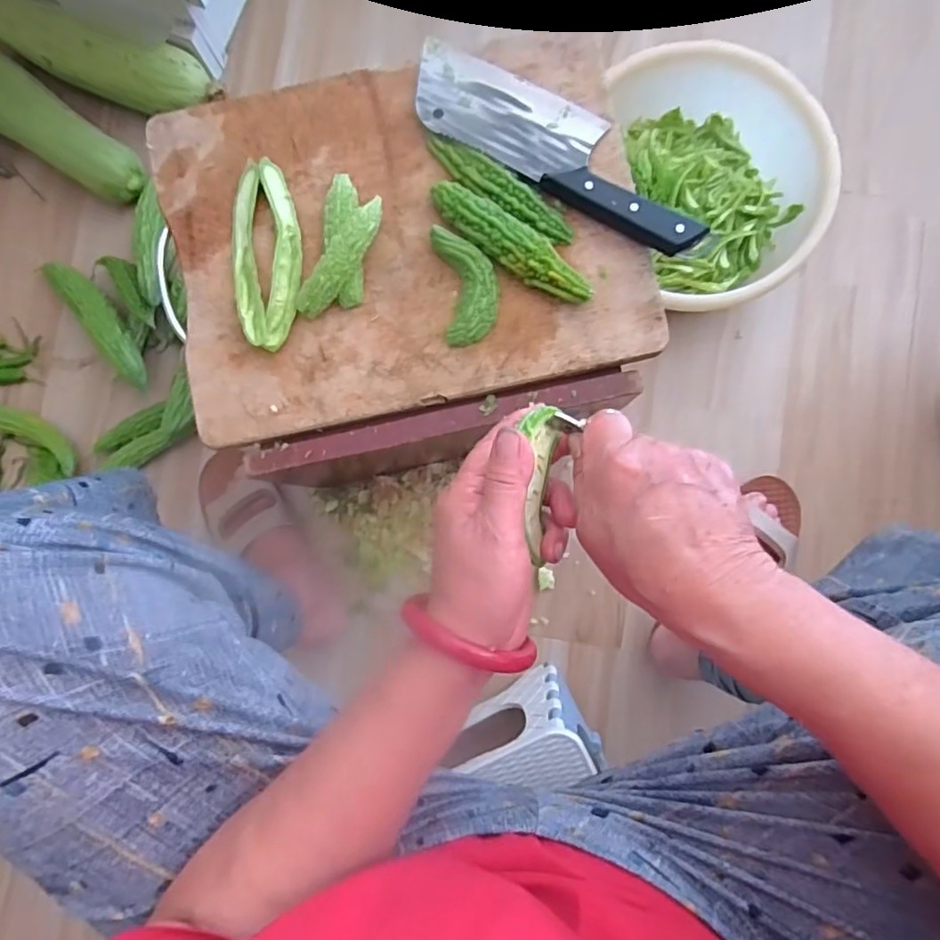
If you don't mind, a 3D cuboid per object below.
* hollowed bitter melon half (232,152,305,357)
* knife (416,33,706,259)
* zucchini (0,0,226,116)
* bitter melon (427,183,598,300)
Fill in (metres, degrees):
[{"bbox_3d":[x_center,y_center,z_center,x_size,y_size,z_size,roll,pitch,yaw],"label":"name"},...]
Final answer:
[{"bbox_3d":[-0.171,-0.180,0.484,0.056,0.016,0.157,-1,87,0],"label":"hollowed bitter melon half"},{"bbox_3d":[0.072,-0.269,0.479,0.273,0.023,0.078,32,87,2],"label":"knife"},{"bbox_3d":[-0.449,-0.501,0.703,0.286,0.076,0.069,17,87,1],"label":"zucchini"},{"bbox_3d":[0.032,-0.184,0.468,0.151,0.023,0.032,37,88,2],"label":"bitter melon"}]

